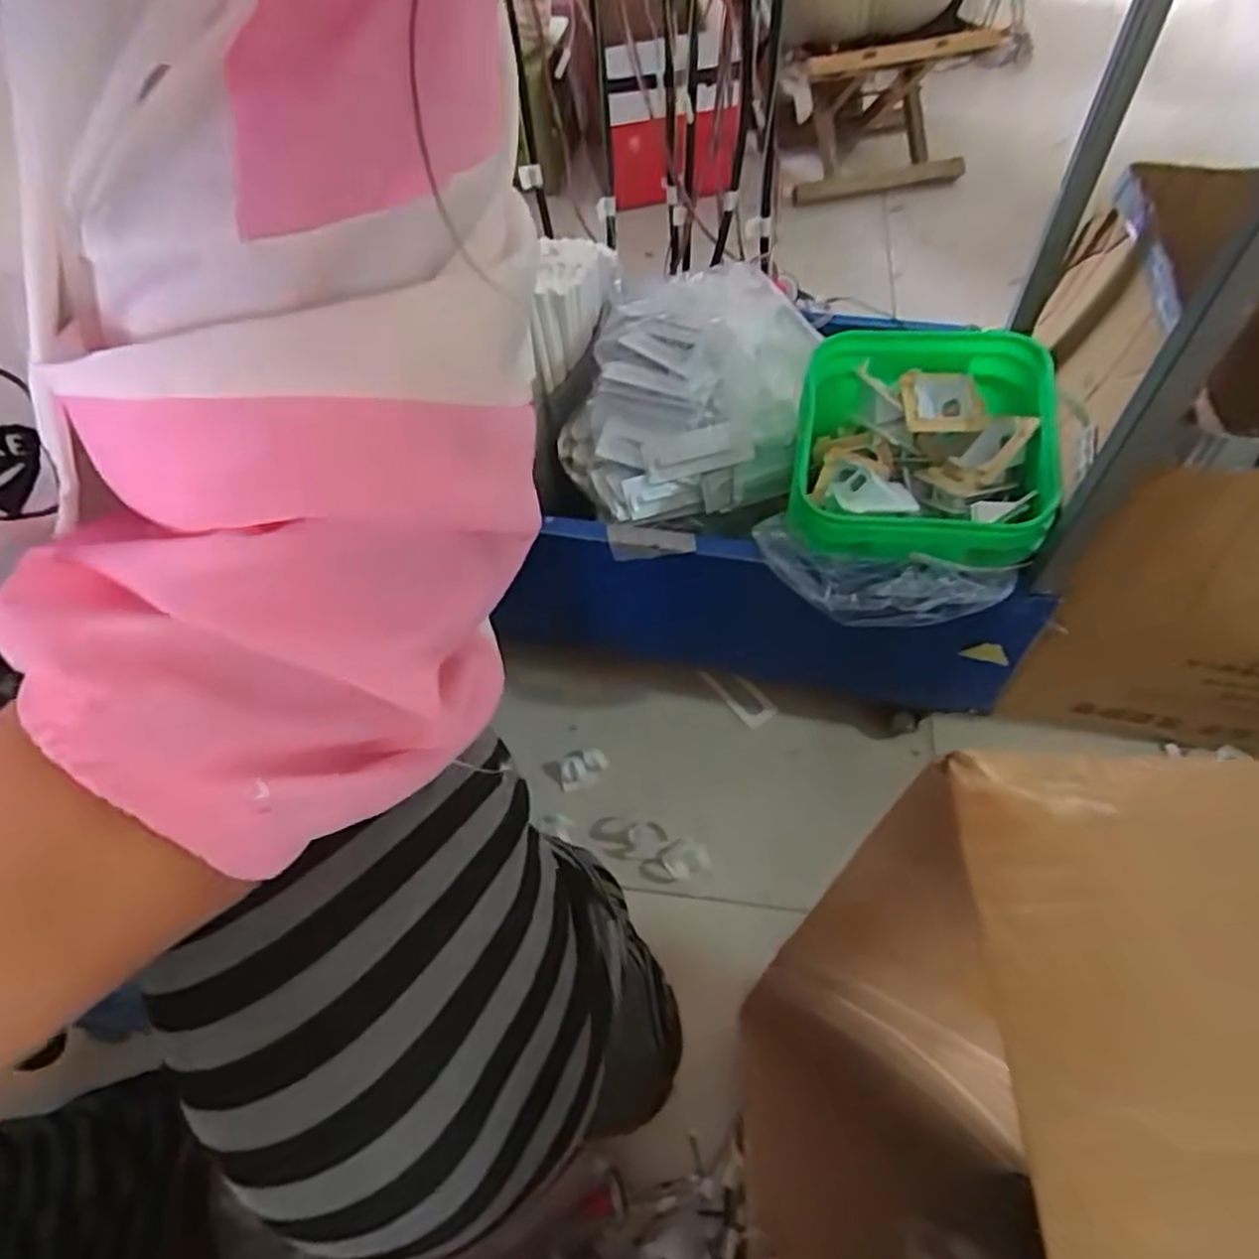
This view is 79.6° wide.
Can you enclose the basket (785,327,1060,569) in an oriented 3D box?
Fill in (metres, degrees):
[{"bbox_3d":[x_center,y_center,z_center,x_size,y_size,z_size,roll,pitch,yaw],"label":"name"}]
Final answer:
[{"bbox_3d":[0.252,-0.167,0.668,0.207,0.097,0.234,7,57,8],"label":"basket"}]

